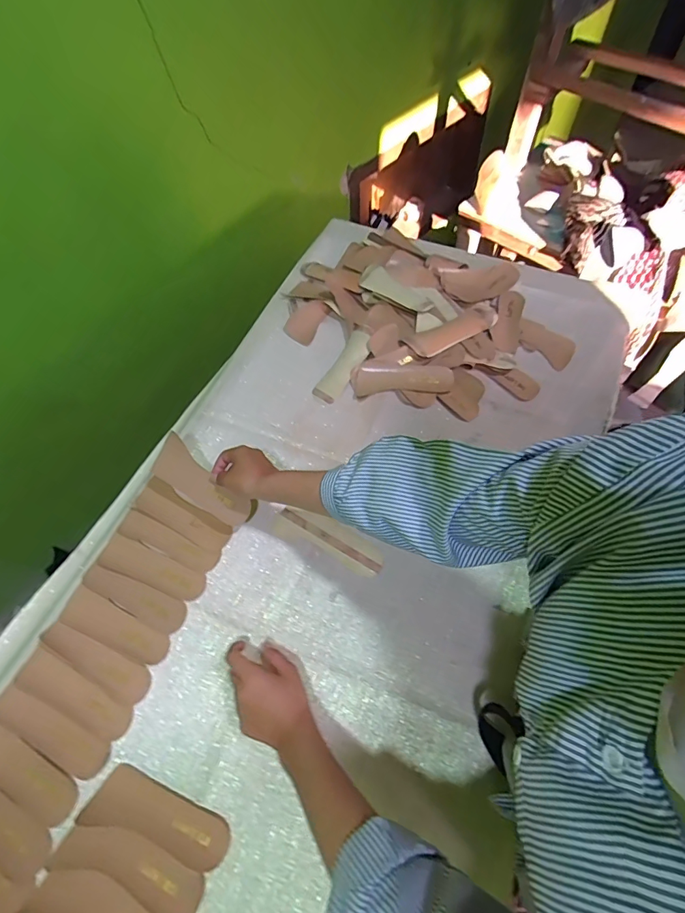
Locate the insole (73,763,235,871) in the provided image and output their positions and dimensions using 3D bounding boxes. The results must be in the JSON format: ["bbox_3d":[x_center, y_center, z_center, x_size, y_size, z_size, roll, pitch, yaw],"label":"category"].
[{"bbox_3d":[-0.187,0.370,0.464,0.145,0.015,0.051,15,63,11],"label":"insole"}]

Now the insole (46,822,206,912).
[{"bbox_3d":[-0.213,0.412,0.455,0.151,0.014,0.048,15,63,11],"label":"insole"}]

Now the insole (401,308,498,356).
[{"bbox_3d":[0.180,-0.205,0.743,0.157,0.018,0.054,-28,63,-12],"label":"insole"}]

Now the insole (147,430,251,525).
[{"bbox_3d":[-0.187,0.038,0.599,0.146,0.017,0.052,39,69,3],"label":"insole"}]

